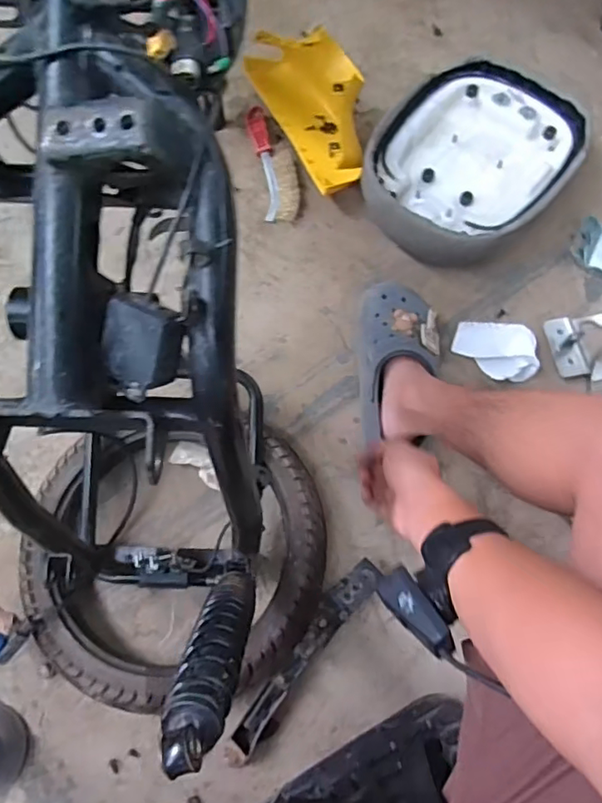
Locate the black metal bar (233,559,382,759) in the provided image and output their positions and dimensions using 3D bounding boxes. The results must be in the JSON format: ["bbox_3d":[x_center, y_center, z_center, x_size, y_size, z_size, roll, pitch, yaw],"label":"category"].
[{"bbox_3d":[0.006,0.303,0.689,0.048,0.042,0.241,38,75,12],"label":"black metal bar"}]

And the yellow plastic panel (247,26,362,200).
[{"bbox_3d":[0.026,-0.486,0.932,0.120,0.125,0.311,-25,73,-9],"label":"yellow plastic panel"}]

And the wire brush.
[{"bbox_3d":[-0.046,-0.406,0.960,0.061,0.016,0.238,-10,71,-4],"label":"wire brush"}]

